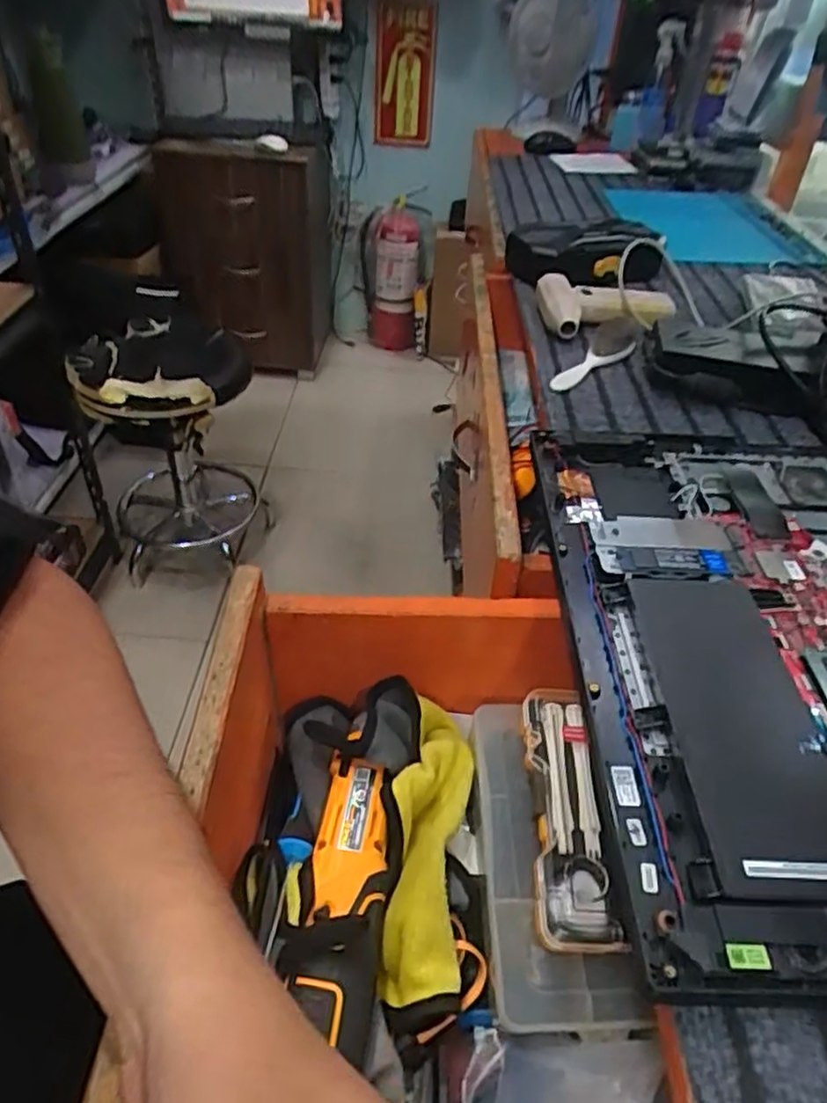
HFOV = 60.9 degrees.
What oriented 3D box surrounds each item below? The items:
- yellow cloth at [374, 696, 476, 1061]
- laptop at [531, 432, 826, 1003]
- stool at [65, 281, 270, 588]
[{"bbox_3d":[0.009,0.178,0.431,0.049,0.038,0.198,7,41,2],"label":"yellow cloth"},{"bbox_3d":[0.236,0.044,0.408,0.287,0.018,0.379,3,41,-2],"label":"laptop"},{"bbox_3d":[-0.484,-0.214,1.480,0.313,0.461,0.322,-1,41,-7],"label":"stool"}]

